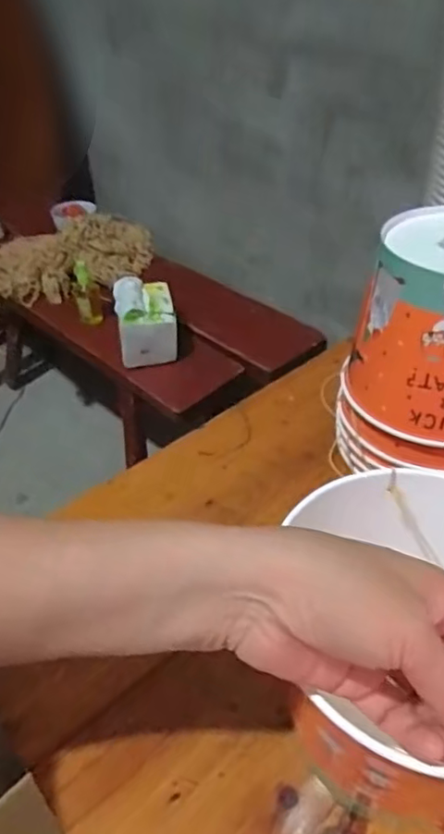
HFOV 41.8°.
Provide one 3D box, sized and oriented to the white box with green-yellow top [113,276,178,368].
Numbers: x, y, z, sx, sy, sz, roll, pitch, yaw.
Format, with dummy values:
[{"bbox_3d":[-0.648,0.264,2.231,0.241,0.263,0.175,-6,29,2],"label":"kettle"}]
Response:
[{"bbox_3d":[-0.132,-0.169,1.010,0.099,0.100,0.129,-7,43,-7],"label":"white box with green-yellow top"}]

